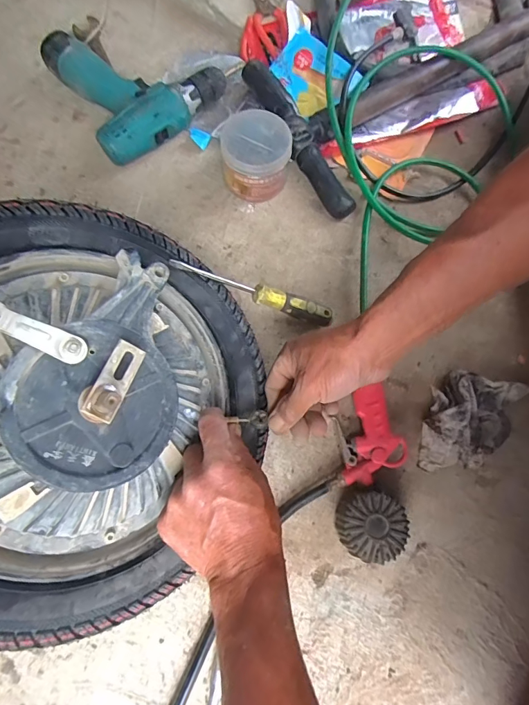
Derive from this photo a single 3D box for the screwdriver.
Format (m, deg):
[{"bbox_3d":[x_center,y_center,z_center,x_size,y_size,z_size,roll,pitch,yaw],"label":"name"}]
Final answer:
[{"bbox_3d":[-0.006,-0.065,0.448,0.190,0.021,0.027,16,75,-25],"label":"screwdriver"}]

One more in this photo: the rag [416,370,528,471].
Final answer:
[{"bbox_3d":[0.240,0.080,0.474,0.116,0.035,0.119,12,76,3],"label":"rag"}]

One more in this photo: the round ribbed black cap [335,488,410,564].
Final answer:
[{"bbox_3d":[0.110,0.180,0.442,0.073,0.037,0.066,21,77,5],"label":"round ribbed black cap"}]

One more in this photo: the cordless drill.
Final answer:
[{"bbox_3d":[-0.156,-0.369,0.560,0.208,0.050,0.196,-33,79,-8],"label":"cordless drill"}]

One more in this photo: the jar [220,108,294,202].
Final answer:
[{"bbox_3d":[-0.010,-0.242,0.518,0.081,0.065,0.081,0,76,0],"label":"jar"}]

